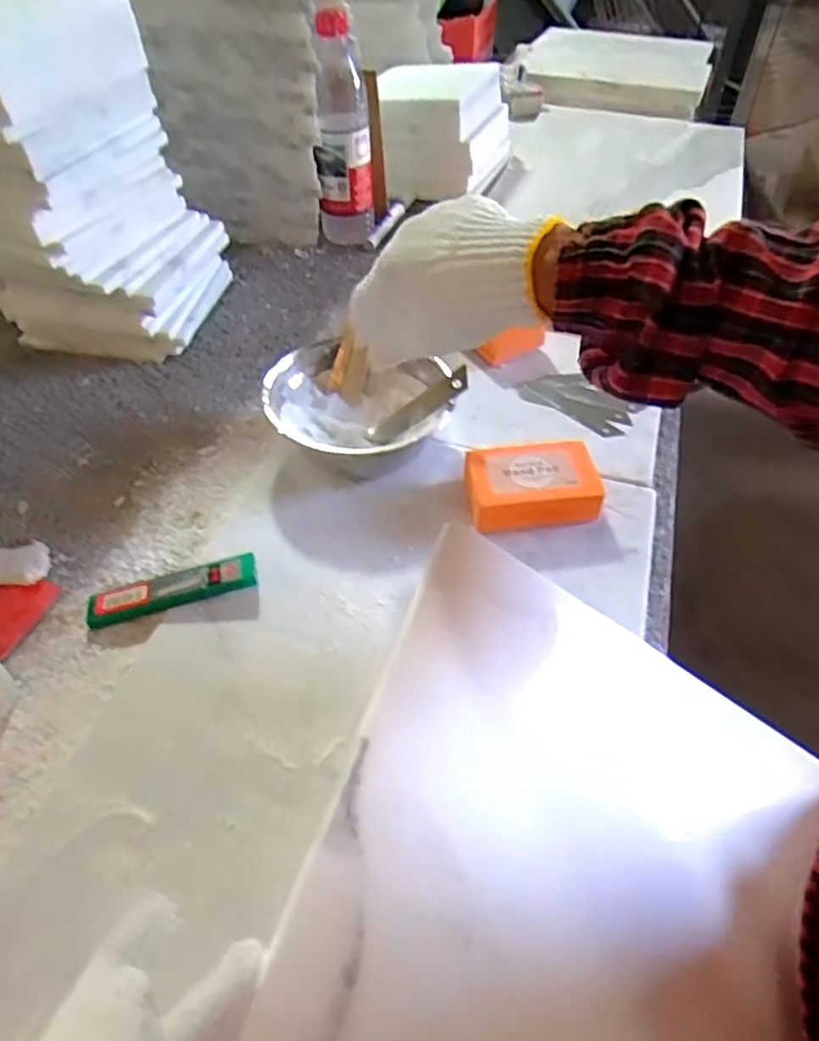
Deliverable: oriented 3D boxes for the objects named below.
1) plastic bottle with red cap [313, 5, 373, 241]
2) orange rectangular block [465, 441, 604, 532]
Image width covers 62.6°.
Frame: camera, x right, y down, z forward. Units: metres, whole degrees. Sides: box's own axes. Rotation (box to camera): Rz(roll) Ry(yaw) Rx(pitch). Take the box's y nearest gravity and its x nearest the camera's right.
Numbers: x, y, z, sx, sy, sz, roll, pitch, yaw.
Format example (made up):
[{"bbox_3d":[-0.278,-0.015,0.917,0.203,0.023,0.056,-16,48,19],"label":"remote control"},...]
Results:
[{"bbox_3d":[-0.072,-0.430,0.751,0.057,0.208,0.062,7,48,7],"label":"plastic bottle with red cap"},{"bbox_3d":[0.091,-0.025,0.501,0.093,0.034,0.059,-5,48,-3],"label":"orange rectangular block"}]

